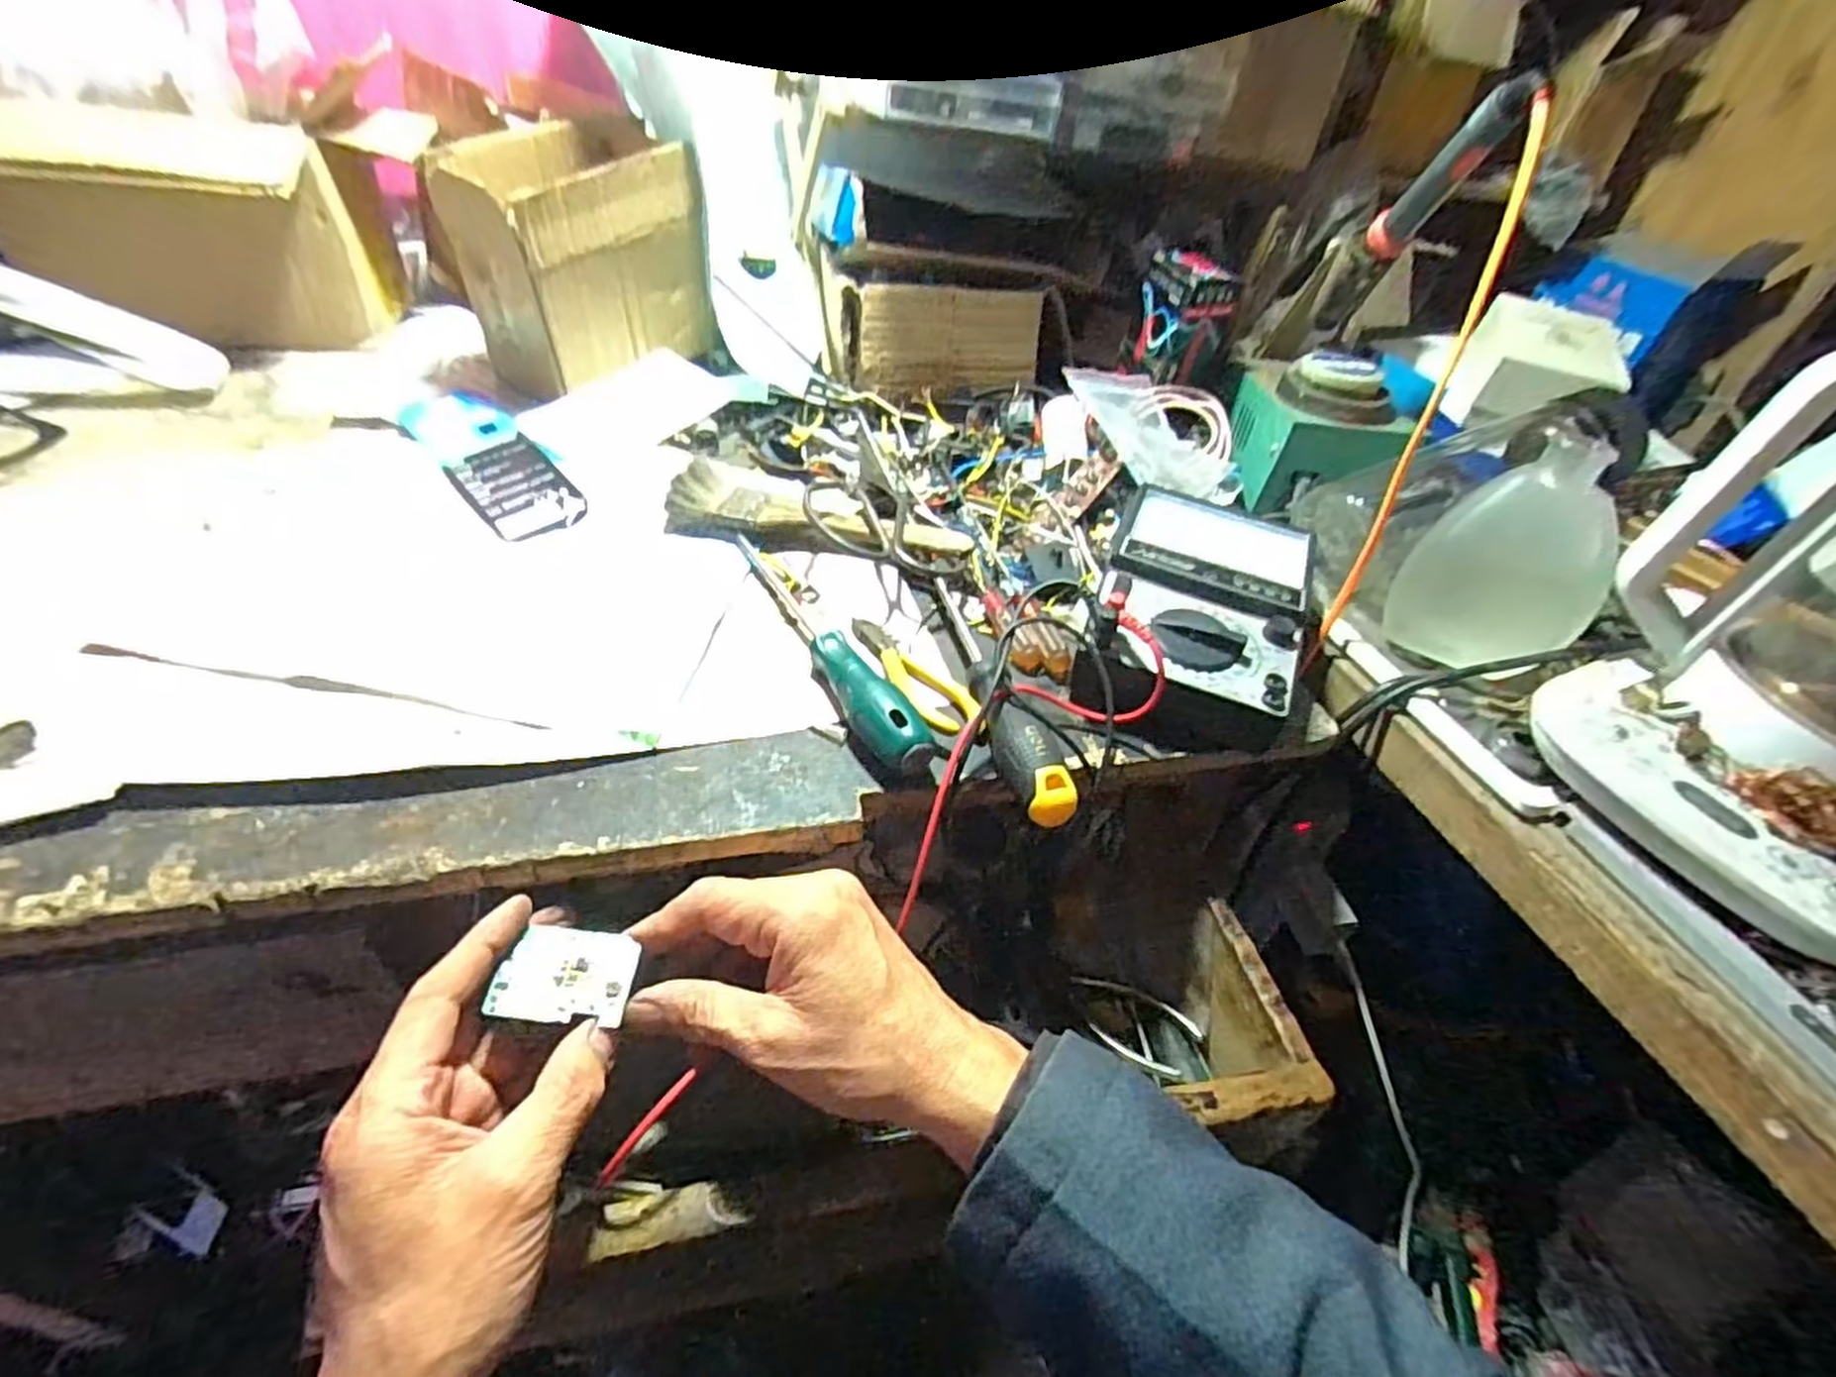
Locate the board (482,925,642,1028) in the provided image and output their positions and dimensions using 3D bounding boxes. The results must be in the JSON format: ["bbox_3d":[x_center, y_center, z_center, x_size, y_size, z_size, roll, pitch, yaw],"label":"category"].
[{"bbox_3d":[-0.136,0.112,0.312,0.045,0.009,0.037,5,45,-2],"label":"board"}]

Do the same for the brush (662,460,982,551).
[{"bbox_3d":[-0.060,-0.106,0.496,0.183,0.029,0.068,18,46,10],"label":"brush"}]

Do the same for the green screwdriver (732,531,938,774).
[{"bbox_3d":[-0.049,-0.032,0.427,0.029,0.027,0.207,-16,50,-22],"label":"green screwdriver"}]

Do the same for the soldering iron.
[{"bbox_3d":[0.289,-0.276,0.469,0.022,0.210,0.024,10,85,3],"label":"soldering iron"}]

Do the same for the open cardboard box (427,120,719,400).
[{"bbox_3d":[-0.235,-0.301,0.571,0.096,0.145,0.155,28,49,19],"label":"open cardboard box"}]

